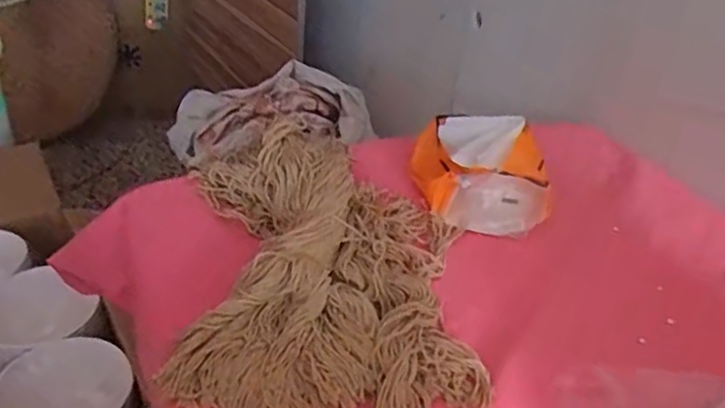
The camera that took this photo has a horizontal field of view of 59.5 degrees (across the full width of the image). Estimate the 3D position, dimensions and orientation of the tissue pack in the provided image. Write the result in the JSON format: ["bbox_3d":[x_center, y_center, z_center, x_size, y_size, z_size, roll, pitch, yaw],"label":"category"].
[{"bbox_3d":[0.116,-0.037,0.629,0.131,0.079,0.122,8,33,4],"label":"tissue pack"}]

